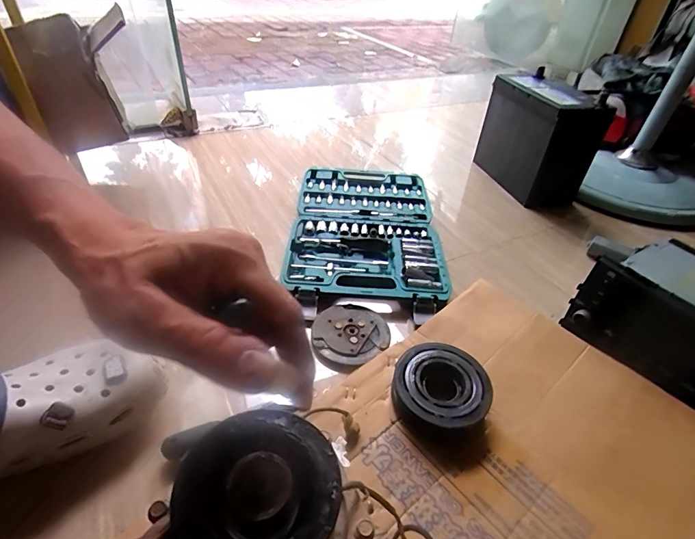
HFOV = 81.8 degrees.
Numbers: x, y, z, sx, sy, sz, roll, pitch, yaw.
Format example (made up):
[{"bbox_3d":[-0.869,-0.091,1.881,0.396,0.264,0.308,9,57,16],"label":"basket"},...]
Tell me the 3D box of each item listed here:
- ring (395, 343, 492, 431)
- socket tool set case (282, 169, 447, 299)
[{"bbox_3d":[0.101,0.131,0.437,0.099,0.036,0.094,2,42,-2],"label":"ring"},{"bbox_3d":[0.032,-0.076,0.703,0.240,0.034,0.357,2,39,1],"label":"socket tool set case"}]

